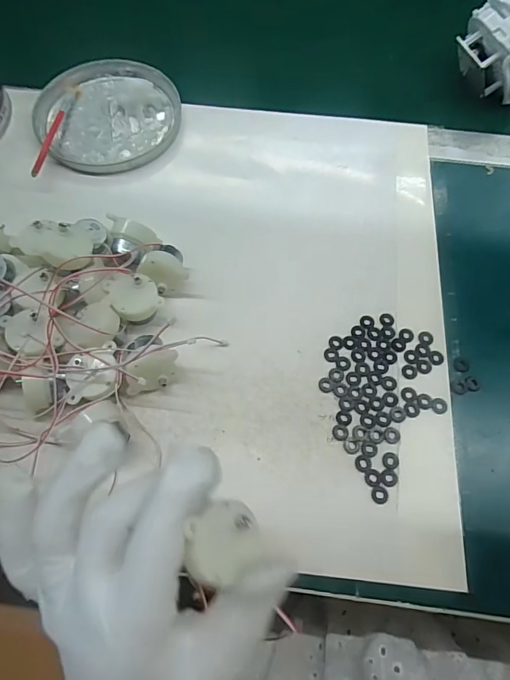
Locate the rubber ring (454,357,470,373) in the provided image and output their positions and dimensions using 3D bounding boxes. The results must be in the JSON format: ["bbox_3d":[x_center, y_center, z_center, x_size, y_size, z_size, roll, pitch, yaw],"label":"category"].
[{"bbox_3d":[0.147,0.017,0.296,0.011,0.004,0.012,0,65,-1],"label":"rubber ring"}]

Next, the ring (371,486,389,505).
[{"bbox_3d":[0.078,0.096,0.260,0.011,0.004,0.010,0,65,-1],"label":"ring"}]

